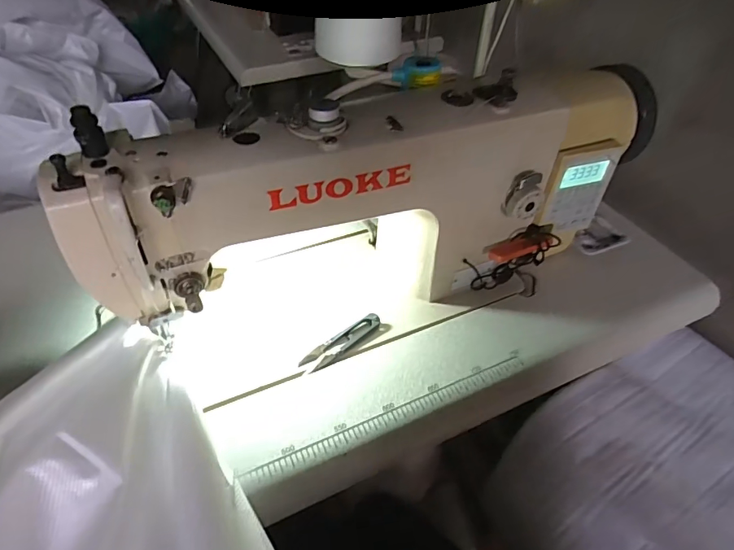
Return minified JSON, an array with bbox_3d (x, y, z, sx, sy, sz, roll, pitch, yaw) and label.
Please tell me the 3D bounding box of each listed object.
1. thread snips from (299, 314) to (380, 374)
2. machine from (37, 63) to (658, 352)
[{"bbox_3d":[-0.027,0.069,0.507,0.097,0.011,0.025,-33,55,-31],"label":"thread snips"},{"bbox_3d":[0.034,-0.072,0.481,0.572,0.216,0.122,-17,48,-19],"label":"machine"}]

